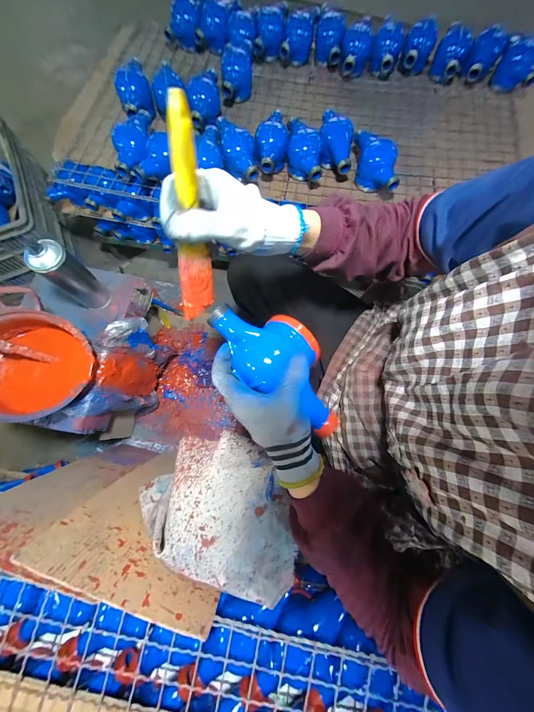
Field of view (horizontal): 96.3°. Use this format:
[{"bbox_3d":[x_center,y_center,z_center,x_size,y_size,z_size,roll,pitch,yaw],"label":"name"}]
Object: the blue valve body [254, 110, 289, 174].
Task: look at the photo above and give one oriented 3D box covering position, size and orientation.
[{"bbox_3d":[0.012,-0.539,0.624,0.082,0.085,0.174,2,75,-1],"label":"blue valve body"}]

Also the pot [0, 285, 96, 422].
[{"bbox_3d":[-0.468,0.012,0.473,0.214,0.120,0.214,4,79,-20],"label":"pot"}]

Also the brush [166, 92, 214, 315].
[{"bbox_3d":[-0.069,-0.120,0.222,0.027,0.172,0.023,4,31,0],"label":"brush"}]

